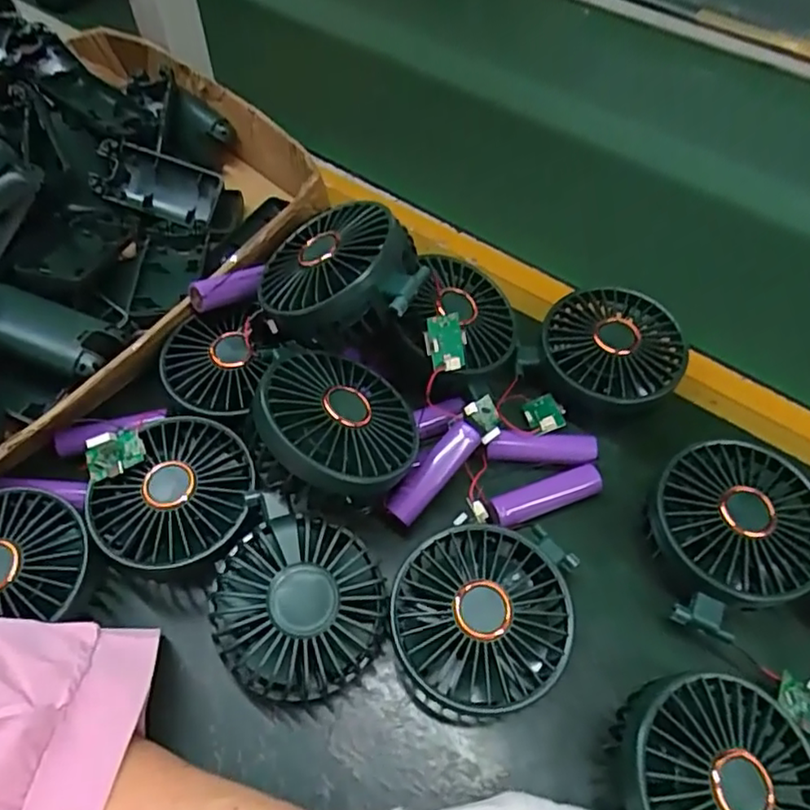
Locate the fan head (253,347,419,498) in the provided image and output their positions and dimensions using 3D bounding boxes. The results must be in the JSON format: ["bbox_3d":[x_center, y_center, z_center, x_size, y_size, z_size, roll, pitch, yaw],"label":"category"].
[{"bbox_3d":[-0.036,0.009,0.324,0.083,0.026,0.084,26,40,-13],"label":"fan head"}]

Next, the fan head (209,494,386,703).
[{"bbox_3d":[-0.055,0.098,0.307,0.082,0.042,0.079,1,56,-1],"label":"fan head"}]

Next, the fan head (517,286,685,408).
[{"bbox_3d":[0.128,-0.033,0.390,0.083,0.035,0.082,-35,64,-22],"label":"fan head"}]

